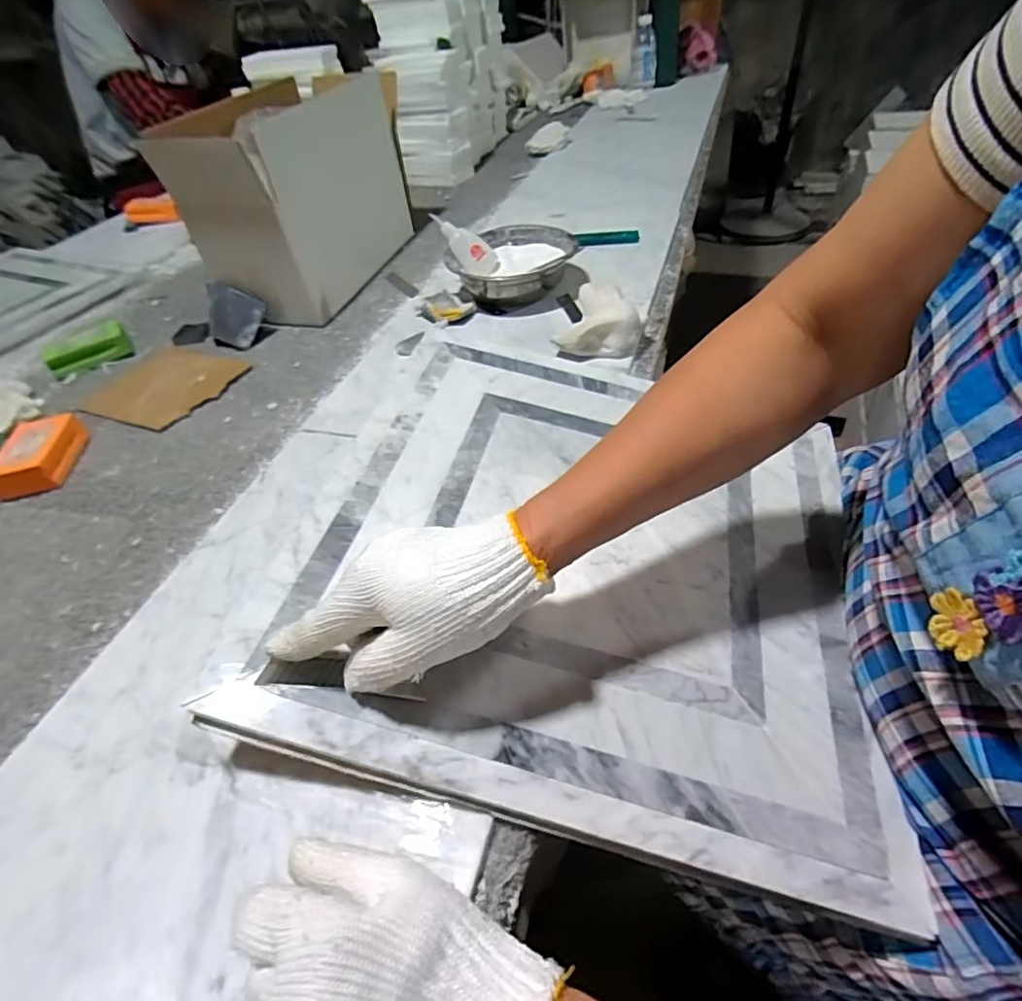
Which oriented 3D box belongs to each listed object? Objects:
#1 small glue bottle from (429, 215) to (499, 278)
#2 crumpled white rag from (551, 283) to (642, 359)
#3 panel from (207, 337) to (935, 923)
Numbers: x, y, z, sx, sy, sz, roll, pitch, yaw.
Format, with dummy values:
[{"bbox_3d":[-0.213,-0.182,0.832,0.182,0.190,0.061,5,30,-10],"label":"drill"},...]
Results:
[{"bbox_3d":[-0.060,-0.324,0.730,0.091,0.045,0.029,24,1,-24],"label":"small glue bottle"},{"bbox_3d":[0.094,-0.194,0.616,0.093,0.047,0.090,-4,46,5],"label":"crumpled white rag"},{"bbox_3d":[0.062,0.018,0.420,0.380,0.008,0.398,15,48,4],"label":"panel"}]

